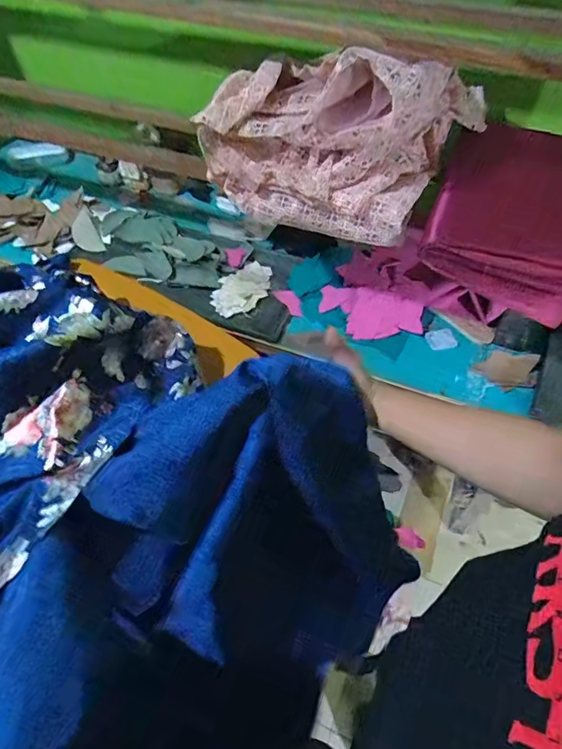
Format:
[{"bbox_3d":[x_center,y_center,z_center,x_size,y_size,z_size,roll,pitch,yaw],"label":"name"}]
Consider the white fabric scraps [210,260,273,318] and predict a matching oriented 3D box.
[{"bbox_3d":[-0.076,-0.181,0.971,0.152,0.018,0.093,-33,60,-23],"label":"white fabric scraps"}]

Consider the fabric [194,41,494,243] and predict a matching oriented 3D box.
[{"bbox_3d":[0.094,-0.374,0.700,0.380,0.209,0.261,14,54,10],"label":"fabric"}]

